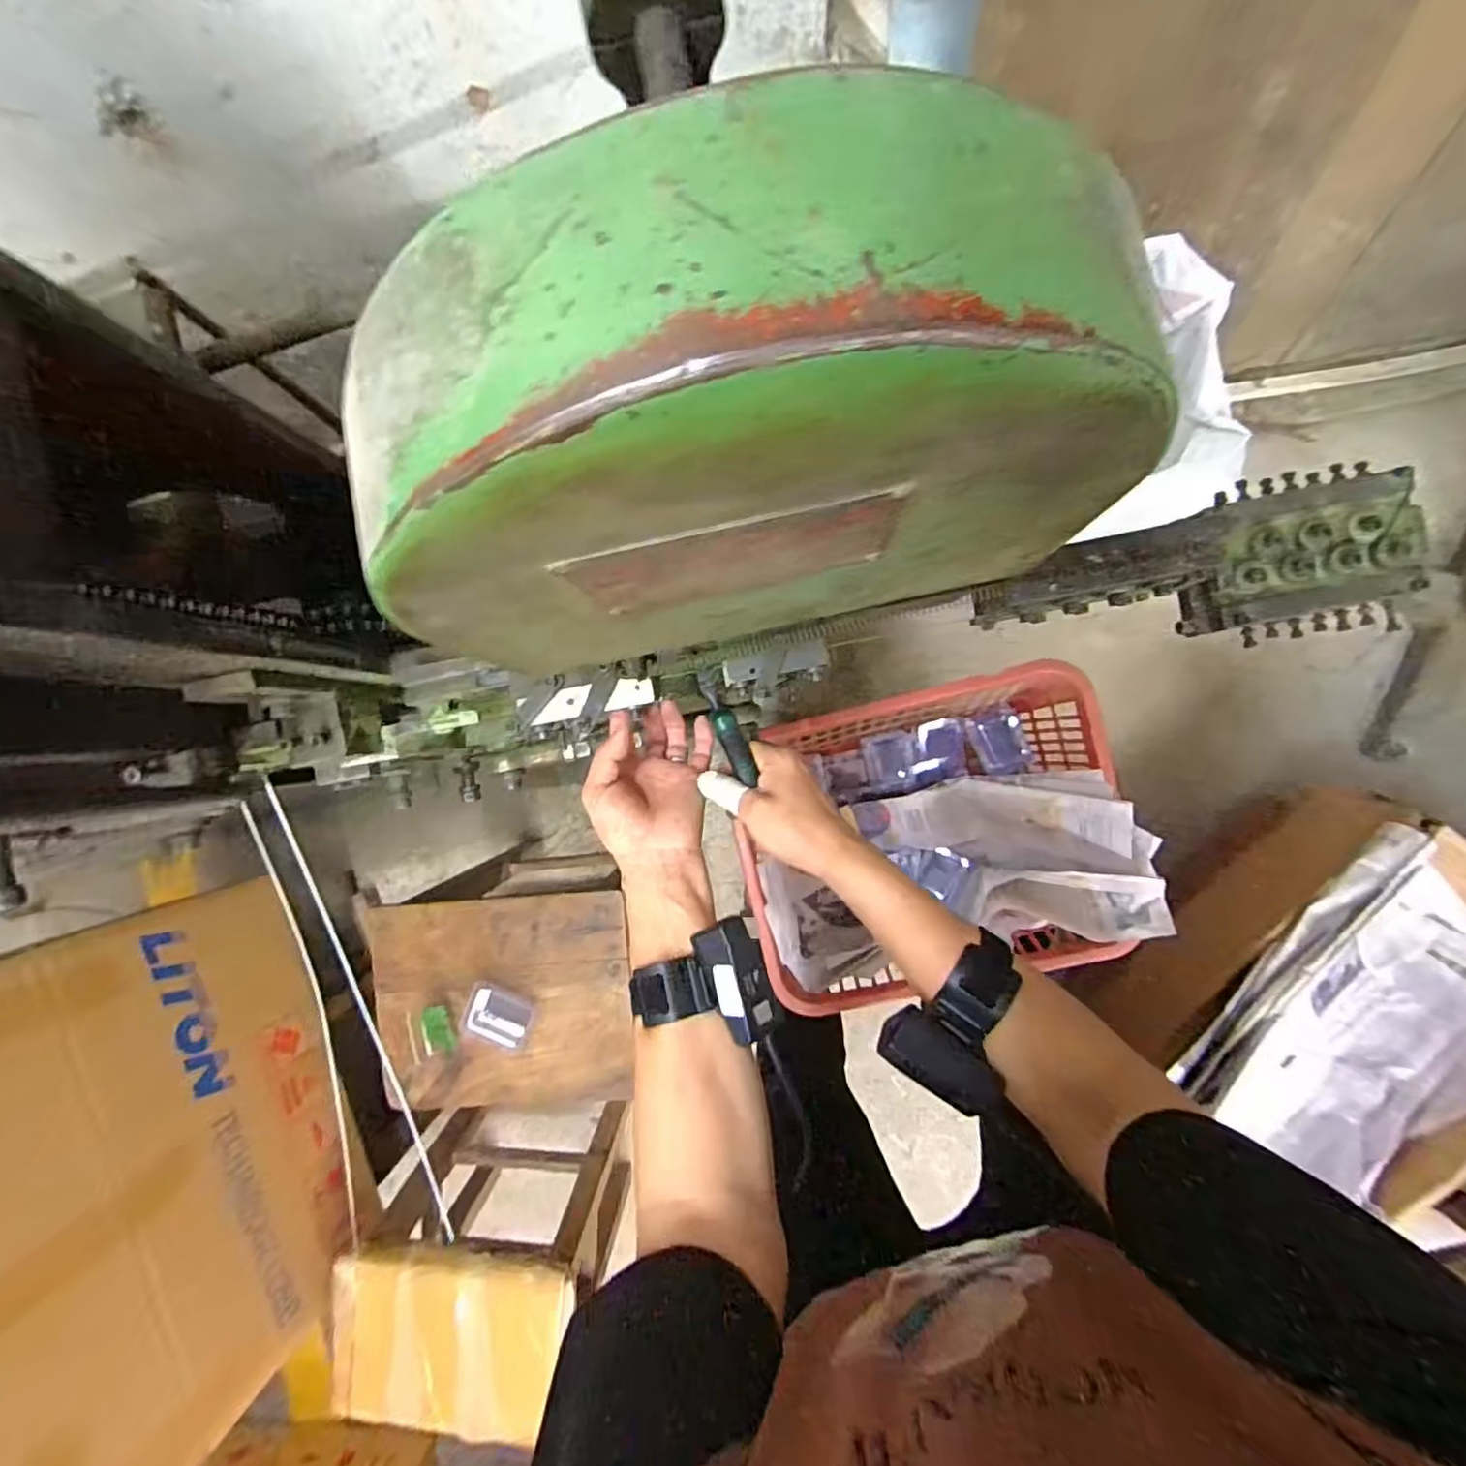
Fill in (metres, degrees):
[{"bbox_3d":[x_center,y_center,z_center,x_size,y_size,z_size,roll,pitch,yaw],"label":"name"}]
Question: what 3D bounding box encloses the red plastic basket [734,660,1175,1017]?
[{"bbox_3d":[0.258,0.140,0.857,0.475,0.207,0.376,-14,90,5],"label":"red plastic basket"}]

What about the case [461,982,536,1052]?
[{"bbox_3d":[-0.281,0.341,0.756,0.083,0.012,0.071,25,93,4],"label":"case"}]

